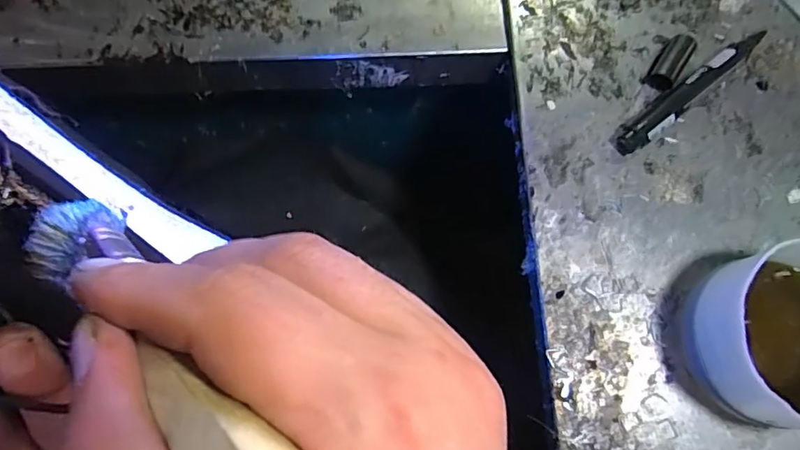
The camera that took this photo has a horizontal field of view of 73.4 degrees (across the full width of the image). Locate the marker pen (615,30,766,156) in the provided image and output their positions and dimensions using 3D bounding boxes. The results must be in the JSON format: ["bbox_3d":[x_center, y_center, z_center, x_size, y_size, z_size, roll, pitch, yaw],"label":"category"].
[{"bbox_3d":[0.188,-0.088,0.342,0.128,0.017,0.018,-39,77,-10],"label":"marker pen"}]

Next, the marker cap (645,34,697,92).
[{"bbox_3d":[0.176,-0.105,0.350,0.017,0.016,0.038,33,76,10],"label":"marker cap"}]

